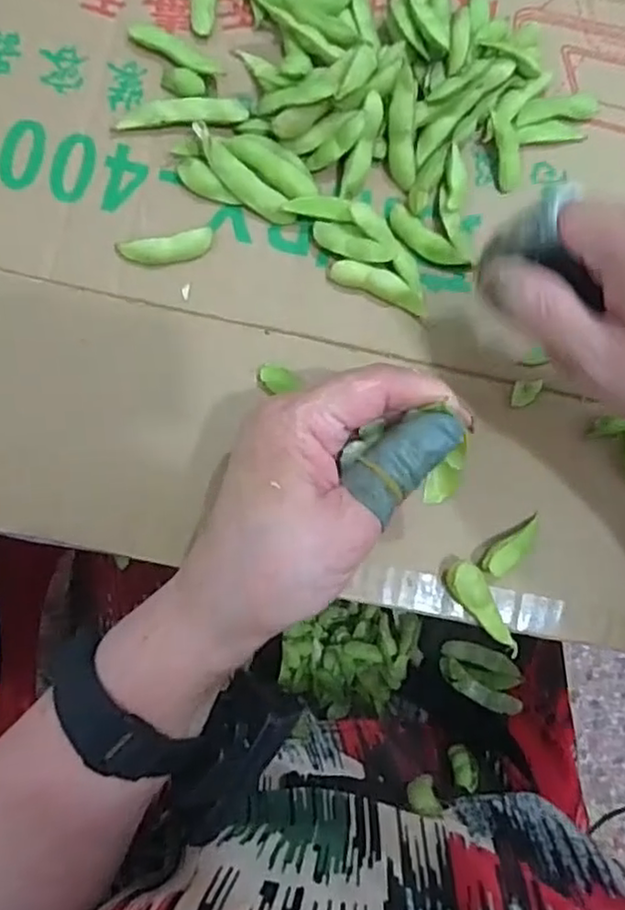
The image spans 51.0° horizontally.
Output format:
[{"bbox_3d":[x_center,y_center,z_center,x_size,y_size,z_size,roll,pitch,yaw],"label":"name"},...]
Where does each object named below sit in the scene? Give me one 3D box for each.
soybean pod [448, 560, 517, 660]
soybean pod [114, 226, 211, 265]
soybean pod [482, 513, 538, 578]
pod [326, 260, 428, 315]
[{"bbox_3d":[0.079,0.070,0.299,0.015,0.008,0.052,-37,104,-7],"label":"soybean pod"},{"bbox_3d":[-0.068,-0.097,0.305,0.043,0.005,0.014,-13,85,-6],"label":"soybean pod"},{"bbox_3d":[0.093,0.041,0.299,0.036,0.009,0.013,-38,88,-23],"label":"soybean pod"},{"bbox_3d":[0.032,-0.081,0.311,0.047,0.007,0.012,20,83,-2],"label":"pod"}]

